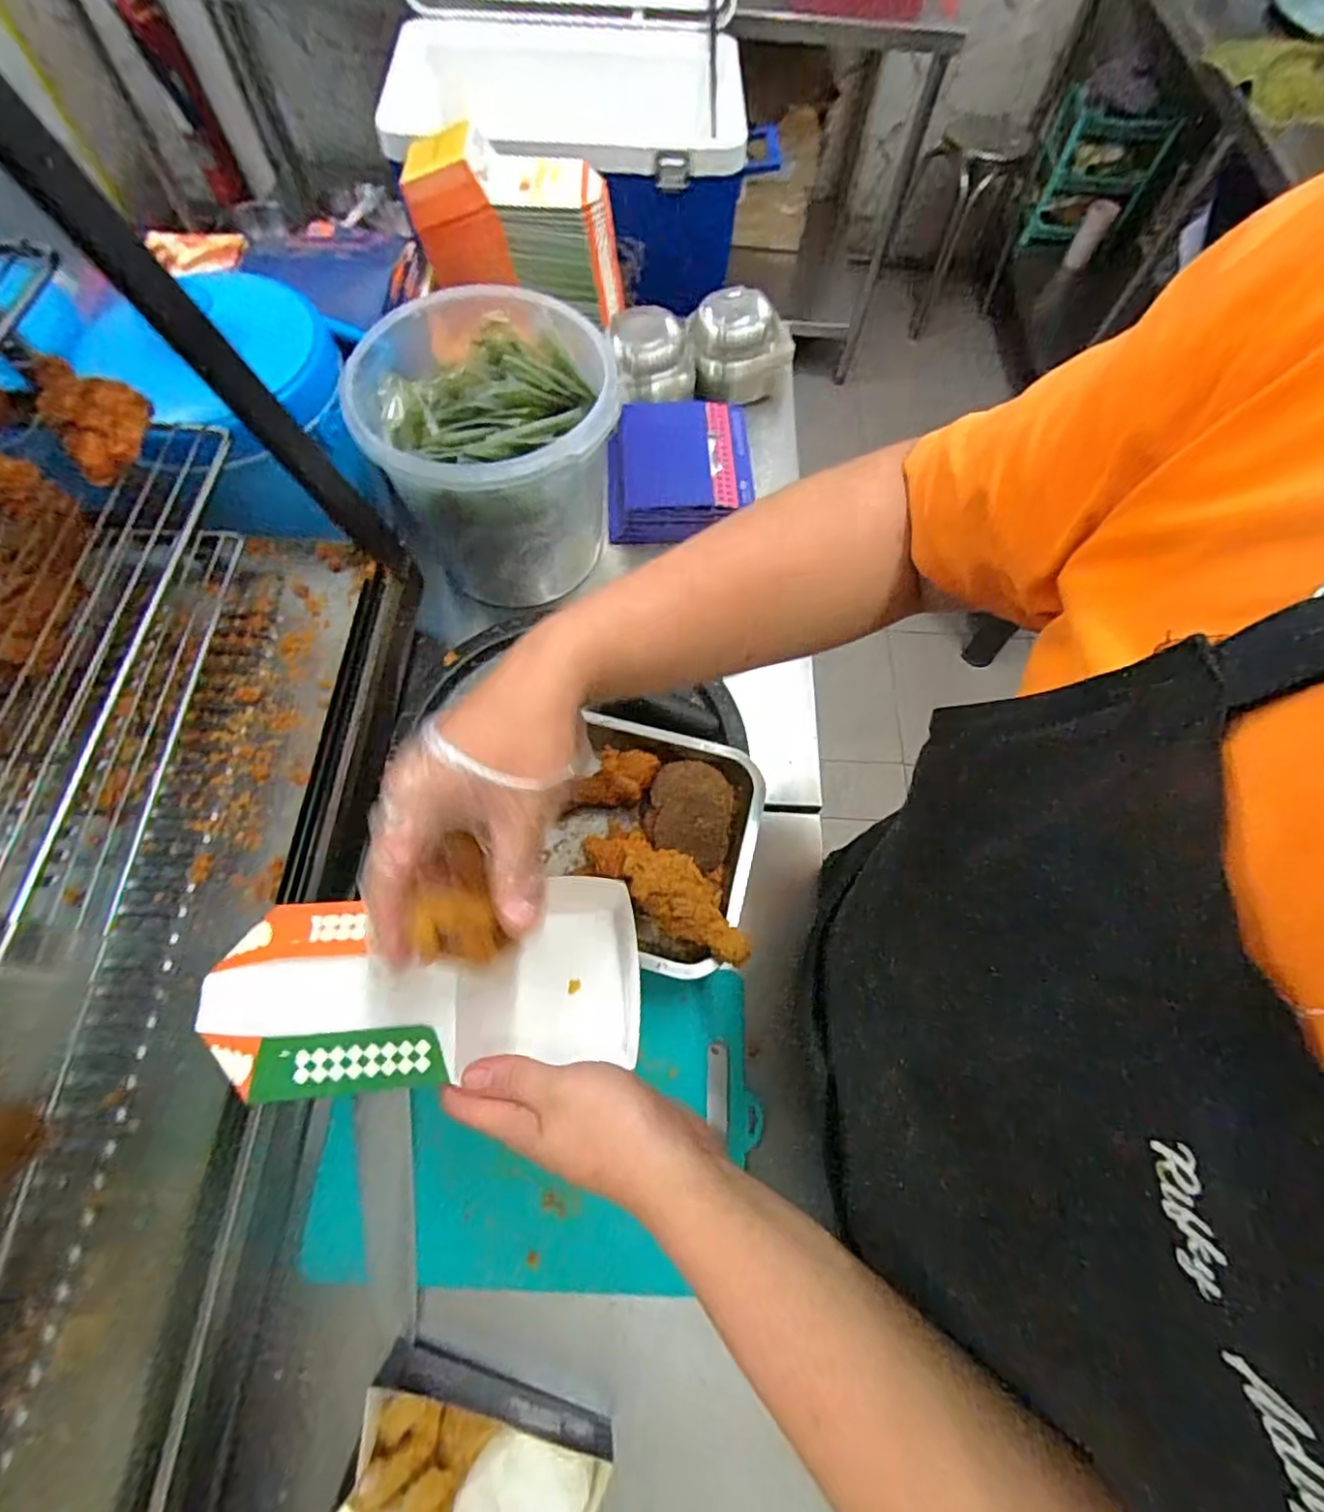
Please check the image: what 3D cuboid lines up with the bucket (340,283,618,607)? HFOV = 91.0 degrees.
[{"bbox_3d":[-0.175,-0.318,0.716,0.240,0.227,0.247,1,67,-2],"label":"bucket"}]

